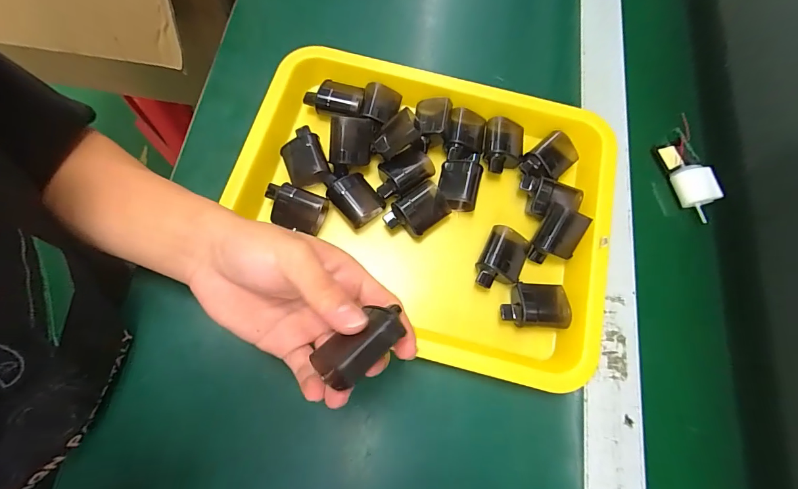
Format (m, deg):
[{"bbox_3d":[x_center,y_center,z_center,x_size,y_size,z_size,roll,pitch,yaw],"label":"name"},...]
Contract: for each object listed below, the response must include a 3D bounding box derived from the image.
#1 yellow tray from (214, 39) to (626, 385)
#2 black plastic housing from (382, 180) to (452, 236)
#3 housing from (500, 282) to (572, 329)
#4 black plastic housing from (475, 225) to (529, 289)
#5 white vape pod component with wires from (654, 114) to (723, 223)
[{"bbox_3d":[0.019,-0.037,0.341,0.338,0.034,0.263,14,73,3],"label":"yellow tray"},{"bbox_3d":[0.017,-0.029,0.336,0.055,0.029,0.032,-36,77,-12],"label":"black plastic housing"},{"bbox_3d":[0.116,0.052,0.319,0.056,0.019,0.038,3,72,-1],"label":"housing"},{"bbox_3d":[0.092,0.012,0.329,0.038,0.023,0.062,27,74,6],"label":"black plastic housing"},{"bbox_3d":[0.298,-0.077,0.382,0.041,0.026,0.110,-1,73,-2],"label":"white vape pod component with wires"}]

